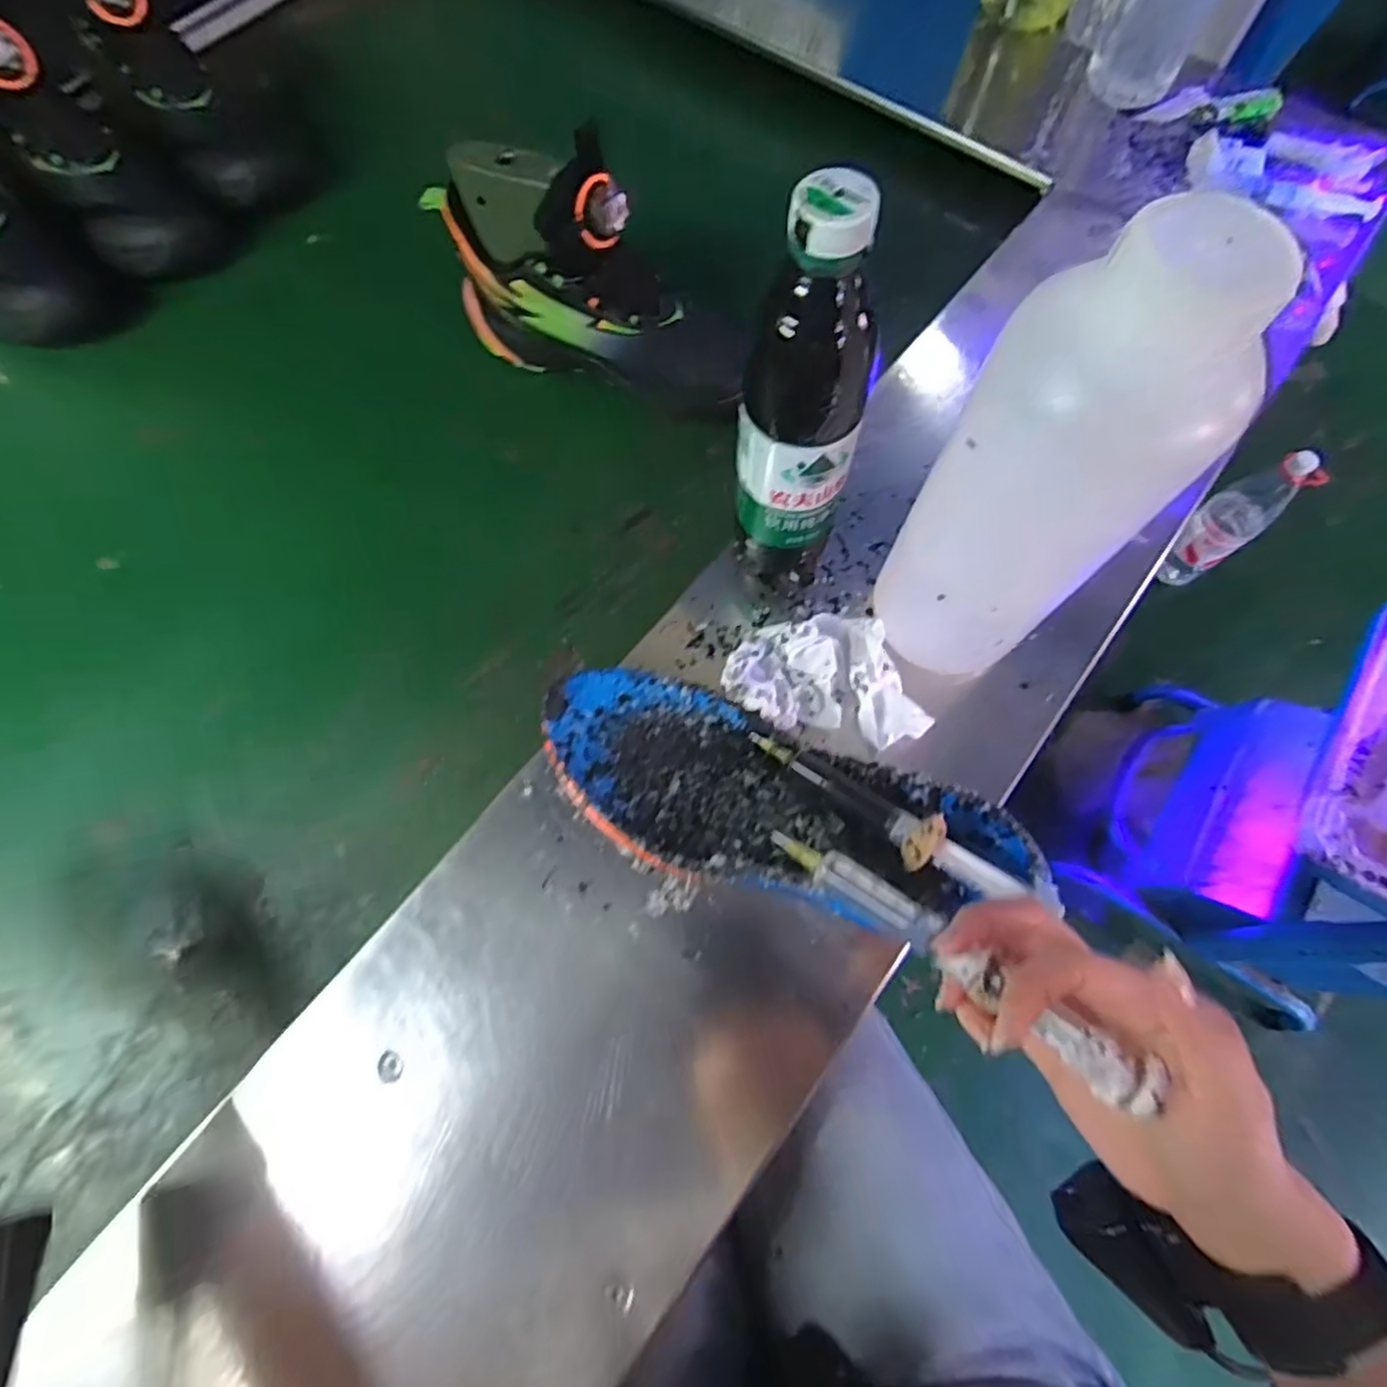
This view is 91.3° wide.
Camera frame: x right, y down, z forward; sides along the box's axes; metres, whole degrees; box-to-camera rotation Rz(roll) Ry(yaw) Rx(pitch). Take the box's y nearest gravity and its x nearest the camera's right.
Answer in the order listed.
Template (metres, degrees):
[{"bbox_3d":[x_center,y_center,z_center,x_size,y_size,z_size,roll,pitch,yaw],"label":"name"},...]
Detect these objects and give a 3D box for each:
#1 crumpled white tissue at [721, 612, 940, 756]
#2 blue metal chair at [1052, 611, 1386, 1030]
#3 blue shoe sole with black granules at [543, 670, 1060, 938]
[{"bbox_3d":[0.084,-0.015,0.419,0.120,0.027,0.081,13,71,4],"label":"crumpled white tissue"},{"bbox_3d":[0.919,0.189,0.890,0.479,0.505,0.427,26,72,8],"label":"blue metal chair"},{"bbox_3d":[0.040,0.064,0.373,0.270,0.036,0.101,23,72,7],"label":"blue shoe sole with black granules"}]

